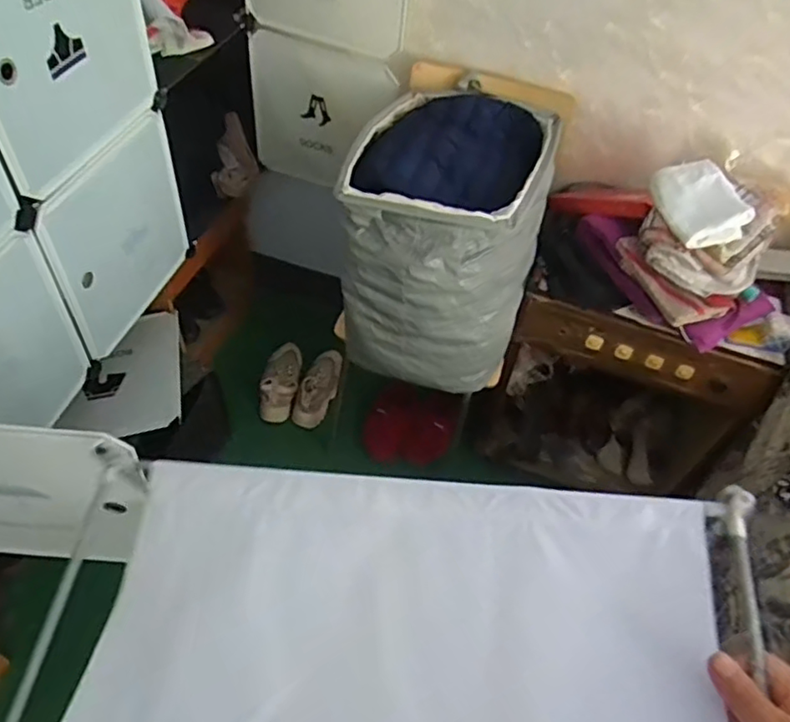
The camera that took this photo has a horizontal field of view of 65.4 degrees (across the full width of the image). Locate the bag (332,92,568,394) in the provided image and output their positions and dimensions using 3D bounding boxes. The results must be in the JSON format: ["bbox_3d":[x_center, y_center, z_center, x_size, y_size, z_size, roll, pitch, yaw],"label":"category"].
[{"bbox_3d":[0.104,-0.271,1.286,0.359,0.408,0.493,12,51,4],"label":"bag"}]

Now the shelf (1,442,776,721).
[{"bbox_3d":[-0.016,0.230,0.505,0.582,0.028,0.278,3,58,10],"label":"shelf"}]

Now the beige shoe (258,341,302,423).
[{"bbox_3d":[-0.323,0.041,1.748,0.107,0.067,0.282,3,51,-3],"label":"beige shoe"}]

